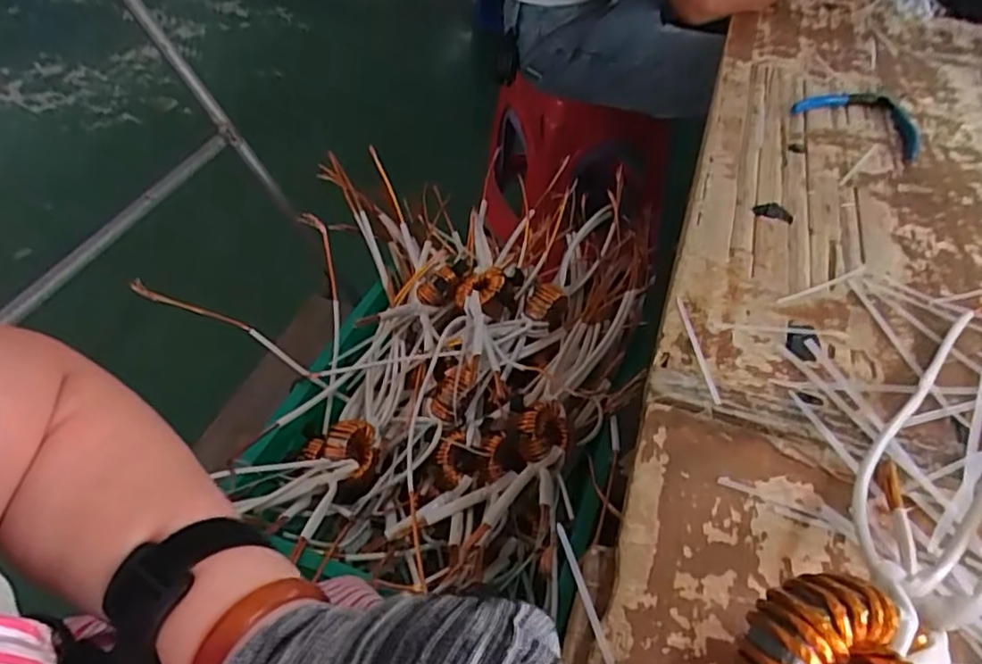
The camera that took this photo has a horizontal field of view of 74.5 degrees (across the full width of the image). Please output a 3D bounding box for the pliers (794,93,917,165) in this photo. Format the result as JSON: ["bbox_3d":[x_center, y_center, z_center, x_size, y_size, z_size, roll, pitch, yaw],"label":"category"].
[{"bbox_3d":[0.403,-0.230,0.689,0.116,0.007,0.131,-35,57,-30],"label":"pliers"}]

